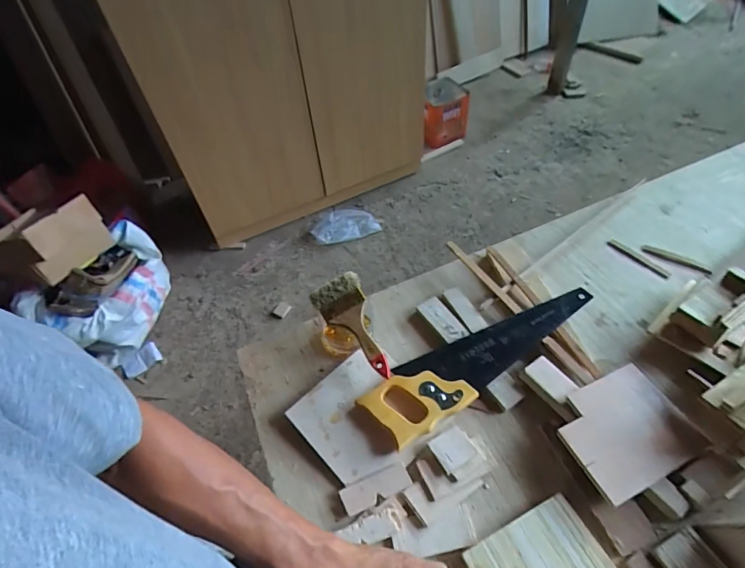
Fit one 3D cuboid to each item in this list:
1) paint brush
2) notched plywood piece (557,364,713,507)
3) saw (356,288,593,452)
[{"bbox_3d":[-0.037,0.066,0.655,0.082,0.041,0.179,-17,51,-8],"label":"paint brush"},{"bbox_3d":[0.330,0.188,0.555,0.172,0.010,0.129,-16,55,-19],"label":"notched plywood piece"},{"bbox_3d":[0.177,0.108,0.653,0.398,0.027,0.097,-27,50,-17],"label":"saw"}]

